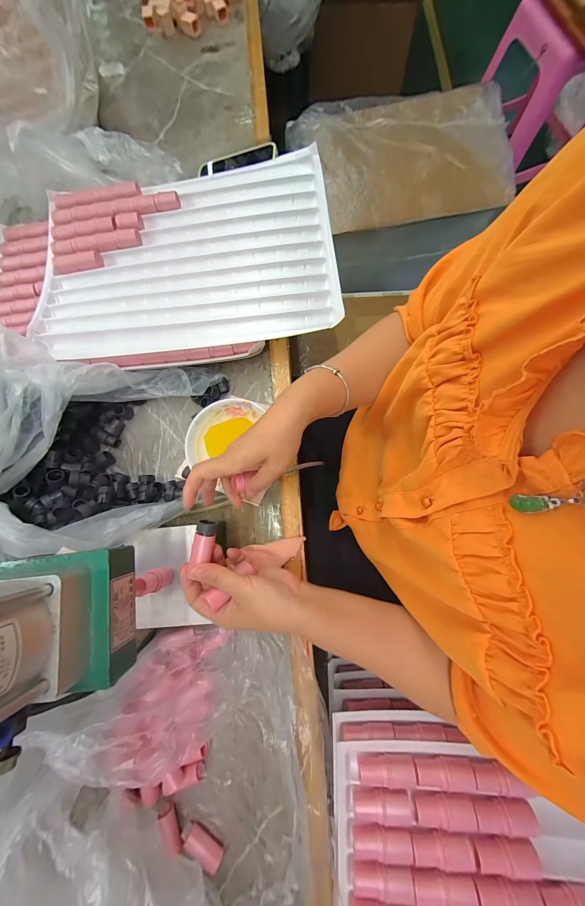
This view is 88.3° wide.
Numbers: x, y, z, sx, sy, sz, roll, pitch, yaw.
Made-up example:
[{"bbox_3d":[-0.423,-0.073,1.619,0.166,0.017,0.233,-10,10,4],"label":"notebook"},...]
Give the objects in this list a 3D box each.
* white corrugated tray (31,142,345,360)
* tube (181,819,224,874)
[{"bbox_3d":[-0.155,-0.304,0.456,0.427,0.023,0.317,-6,77,0],"label":"white corrugated tray"},{"bbox_3d":[-0.109,0.471,0.360,0.054,0.022,0.018,36,84,9],"label":"tube"}]

